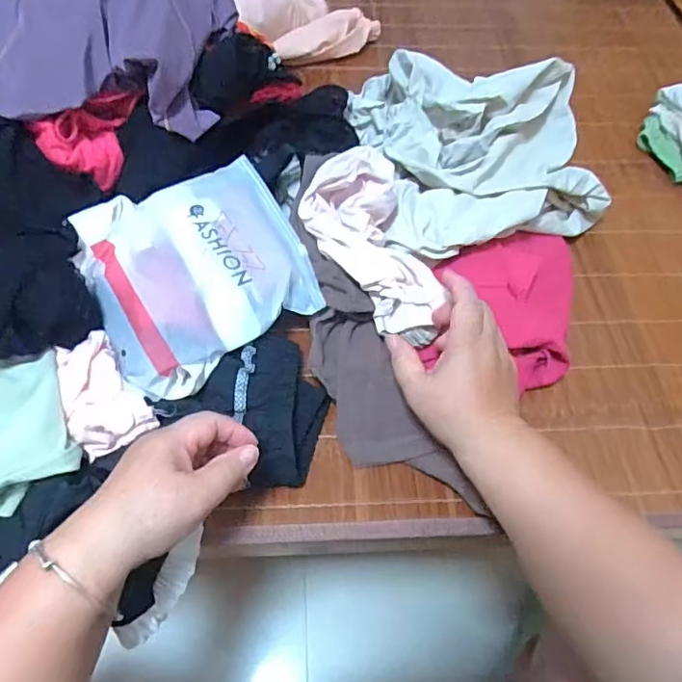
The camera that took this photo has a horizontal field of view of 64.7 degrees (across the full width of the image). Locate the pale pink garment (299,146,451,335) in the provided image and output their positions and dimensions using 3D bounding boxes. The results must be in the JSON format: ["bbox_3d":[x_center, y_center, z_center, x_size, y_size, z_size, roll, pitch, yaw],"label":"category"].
[{"bbox_3d":[0.029,-0.091,0.483,0.091,0.050,0.175,-20,72,-16],"label":"pale pink garment"}]

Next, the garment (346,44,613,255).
[{"bbox_3d":[0.145,-0.222,0.599,0.247,0.143,0.310,-10,57,-10],"label":"garment"}]

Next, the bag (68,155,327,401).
[{"bbox_3d":[-0.131,-0.078,0.490,0.187,0.040,0.203,-23,60,-18],"label":"bag"}]

